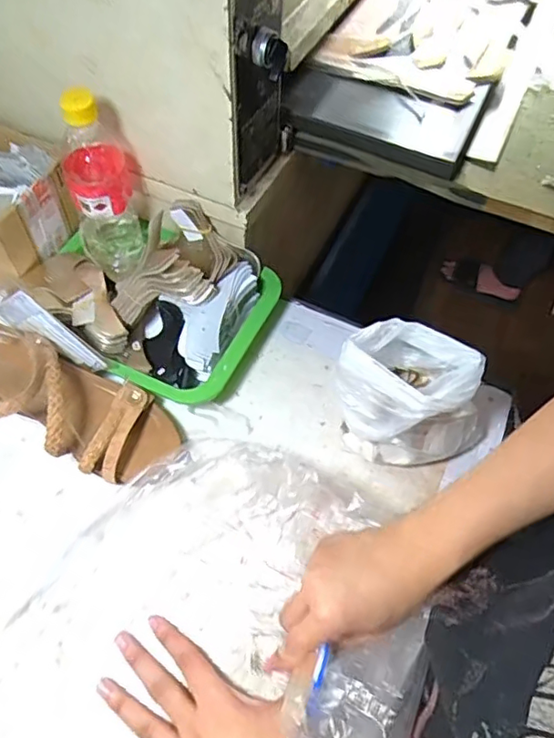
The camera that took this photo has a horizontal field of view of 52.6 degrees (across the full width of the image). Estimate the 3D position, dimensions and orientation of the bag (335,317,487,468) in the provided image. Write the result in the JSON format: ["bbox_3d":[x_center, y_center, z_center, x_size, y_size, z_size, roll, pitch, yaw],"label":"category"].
[{"bbox_3d":[0.126,0.032,0.526,0.135,0.125,0.113,30,60,17],"label":"bag"}]

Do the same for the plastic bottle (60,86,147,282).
[{"bbox_3d":[-0.185,-0.191,0.588,0.064,0.221,0.070,-11,57,-9],"label":"plastic bottle"}]

